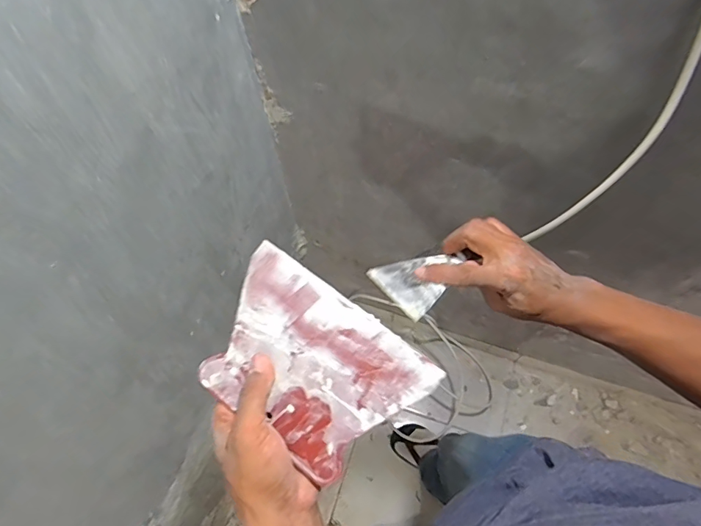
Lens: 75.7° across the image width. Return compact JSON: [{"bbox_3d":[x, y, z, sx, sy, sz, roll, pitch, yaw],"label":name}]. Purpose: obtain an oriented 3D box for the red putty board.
[{"bbox_3d":[-0.034,0.079,0.349,0.165,0.004,0.120,35,91,14],"label":"red putty board"}]

